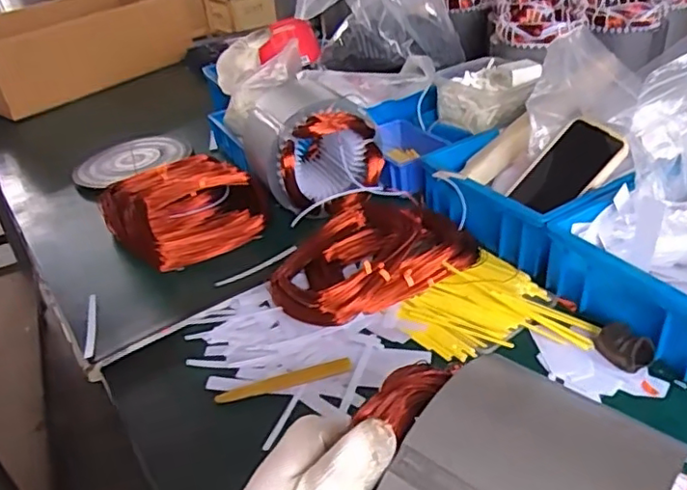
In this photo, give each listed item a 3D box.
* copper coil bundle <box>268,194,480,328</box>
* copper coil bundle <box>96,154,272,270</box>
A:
[{"bbox_3d":[0.026,0.012,0.669,0.220,0.050,0.141,-20,36,-18],"label":"copper coil bundle"},{"bbox_3d":[-0.213,-0.054,0.794,0.188,0.071,0.195,-23,36,-22],"label":"copper coil bundle"}]

